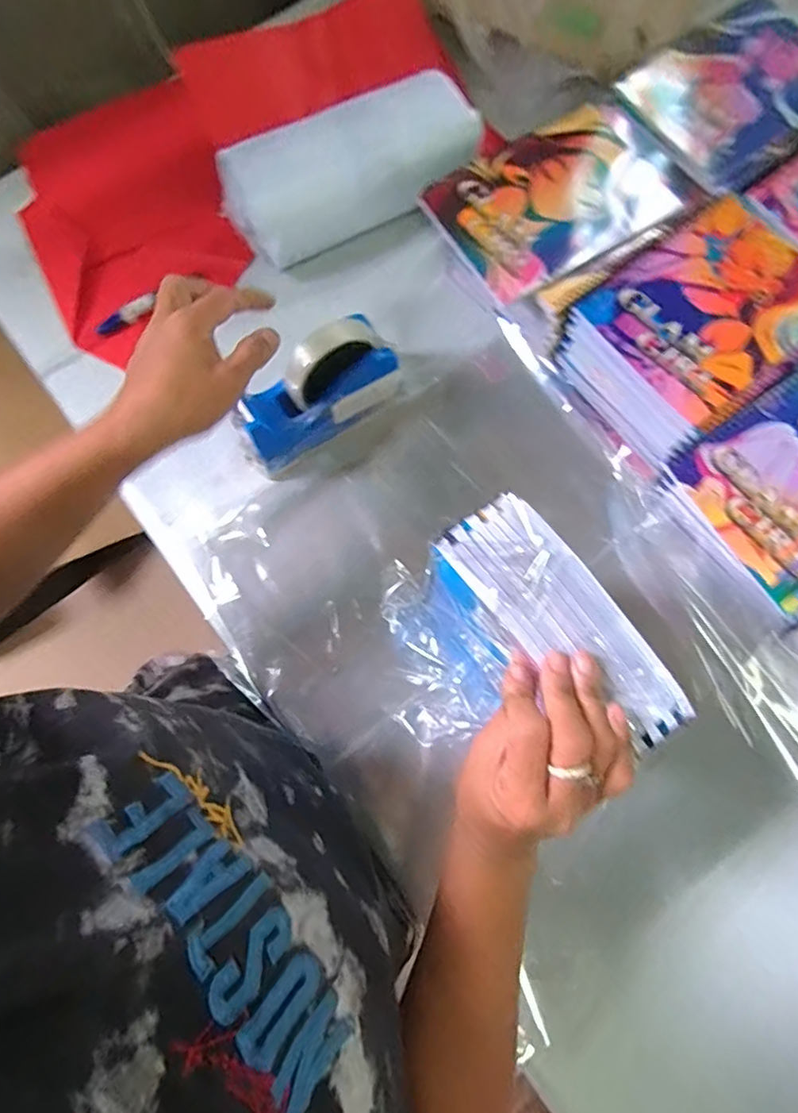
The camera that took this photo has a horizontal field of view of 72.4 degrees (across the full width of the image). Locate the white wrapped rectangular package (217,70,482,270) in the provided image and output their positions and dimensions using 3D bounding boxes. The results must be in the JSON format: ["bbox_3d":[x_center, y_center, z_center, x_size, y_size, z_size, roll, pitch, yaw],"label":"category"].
[{"bbox_3d":[-0.048,-0.389,0.560,0.254,0.088,0.086,-26,75,-4],"label":"white wrapped rectangular package"}]

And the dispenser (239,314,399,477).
[{"bbox_3d":[-0.074,-0.148,0.496,0.151,0.103,0.057,-33,77,-7],"label":"dispenser"}]

